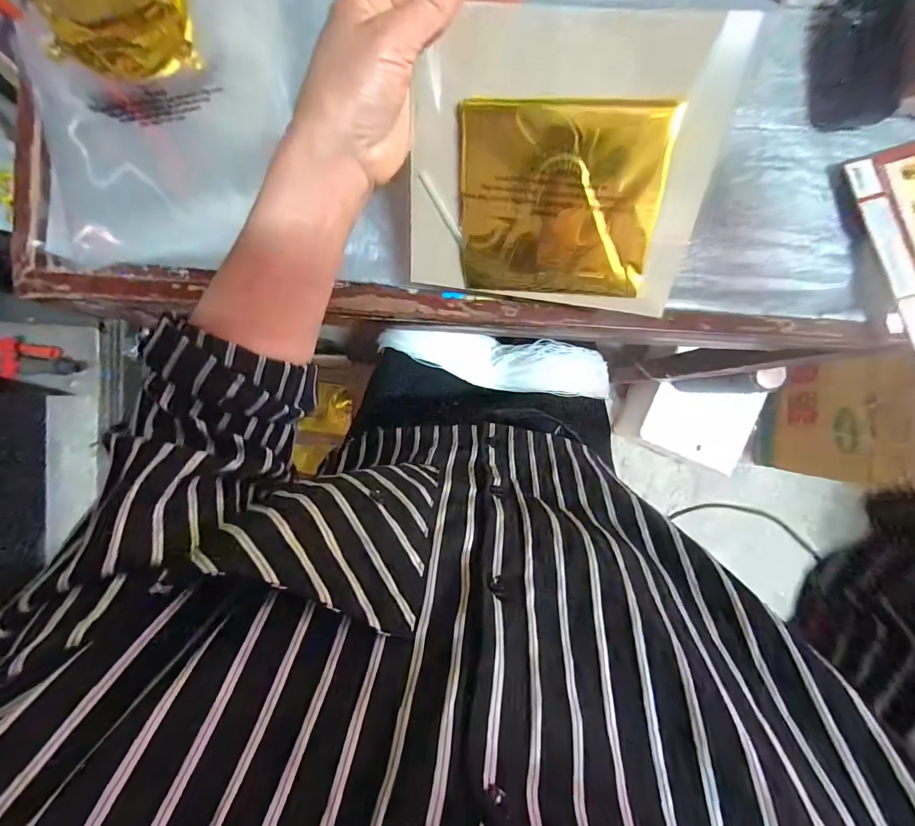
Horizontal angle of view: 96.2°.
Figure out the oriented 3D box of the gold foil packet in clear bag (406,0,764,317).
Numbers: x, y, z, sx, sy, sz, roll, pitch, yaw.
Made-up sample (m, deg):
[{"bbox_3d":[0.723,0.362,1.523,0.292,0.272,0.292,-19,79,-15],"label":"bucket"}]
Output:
[{"bbox_3d":[0.063,-0.156,0.273,0.190,0.011,0.162,10,125,8],"label":"gold foil packet in clear bag"}]

